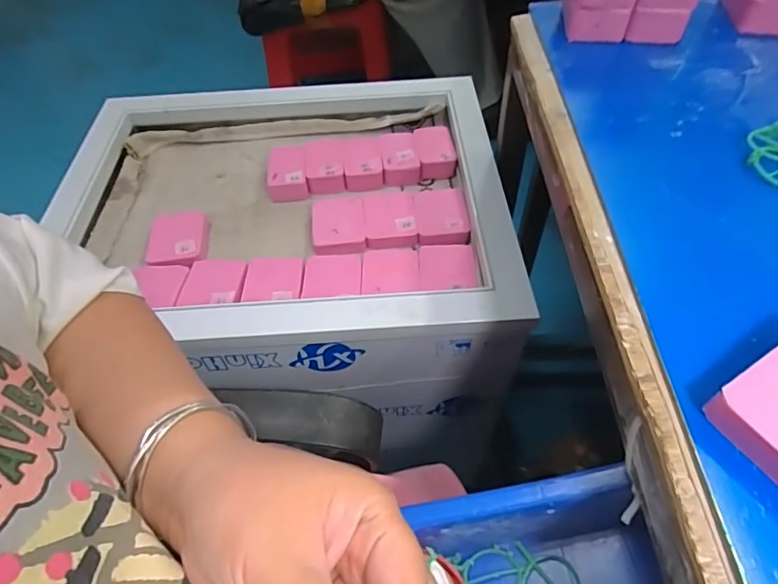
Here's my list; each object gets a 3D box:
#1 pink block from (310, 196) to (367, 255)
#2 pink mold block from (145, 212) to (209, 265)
[{"bbox_3d":[-0.056,-0.073,0.543,0.057,0.020,0.073,-6,53,-1],"label":"pink block"},{"bbox_3d":[-0.234,-0.058,0.543,0.063,0.017,0.080,-9,53,-3],"label":"pink mold block"}]

